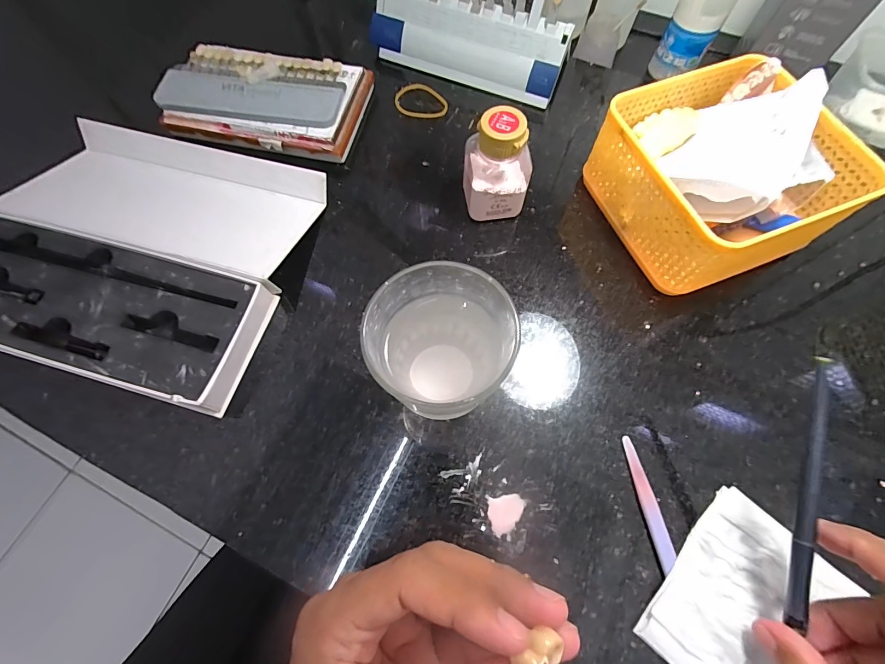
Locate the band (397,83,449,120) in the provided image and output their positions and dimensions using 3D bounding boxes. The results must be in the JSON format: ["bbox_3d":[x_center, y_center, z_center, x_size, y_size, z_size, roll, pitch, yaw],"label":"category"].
[{"bbox_3d":[-0.020,-0.203,0.342,0.038,0.004,0.048,-38,73,-14],"label":"band"}]

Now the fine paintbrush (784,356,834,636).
[{"bbox_3d":[0.167,0.093,0.178,0.007,0.006,0.162,2,95,1],"label":"fine paintbrush"}]

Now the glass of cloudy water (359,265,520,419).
[{"bbox_3d":[0.004,0.010,0.209,0.063,0.096,0.076,27,71,10],"label":"glass of cloudy water"}]

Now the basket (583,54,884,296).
[{"bbox_3d":[0.188,-0.110,0.266,0.129,0.076,0.133,-24,70,-9],"label":"basket"}]

